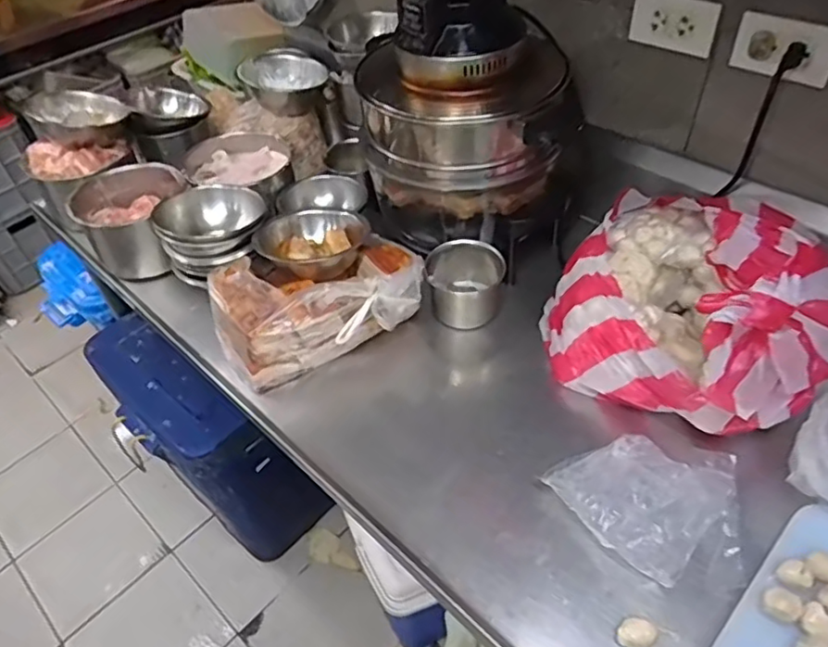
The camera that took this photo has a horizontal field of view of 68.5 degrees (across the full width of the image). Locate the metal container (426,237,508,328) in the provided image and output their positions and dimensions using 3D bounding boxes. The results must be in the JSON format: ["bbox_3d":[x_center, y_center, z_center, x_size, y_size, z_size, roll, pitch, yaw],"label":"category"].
[{"bbox_3d":[0.082,-0.061,0.936,0.118,0.097,0.107,-7,46,-2],"label":"metal container"}]

